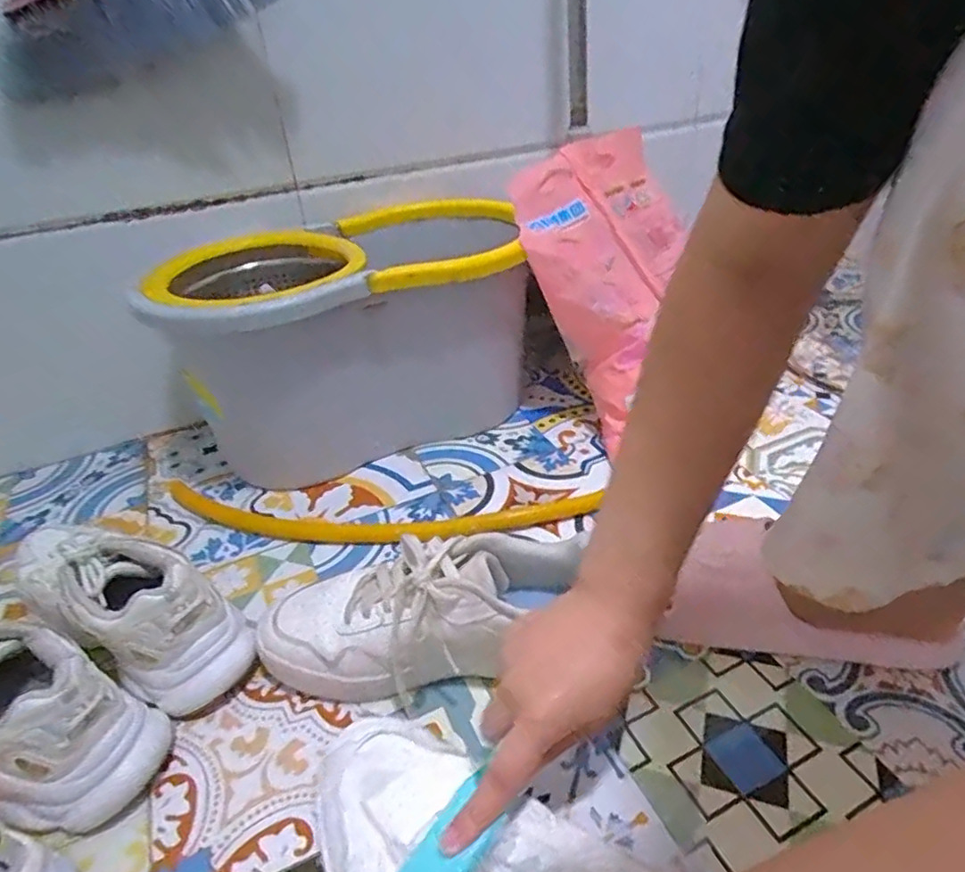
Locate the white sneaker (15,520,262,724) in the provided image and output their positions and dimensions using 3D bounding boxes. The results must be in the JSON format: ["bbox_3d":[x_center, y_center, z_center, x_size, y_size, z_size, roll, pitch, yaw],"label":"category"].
[{"bbox_3d":[-0.313,0.131,0.527,0.258,0.103,0.092,13,38,25],"label":"white sneaker"}]

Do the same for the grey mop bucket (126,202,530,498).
[{"bbox_3d":[-0.132,-0.108,0.740,0.401,0.236,0.230,-18,36,-18],"label":"grey mop bucket"}]

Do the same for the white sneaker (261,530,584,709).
[{"bbox_3d":[-0.048,0.137,0.484,0.256,0.100,0.097,-17,34,5],"label":"white sneaker"}]

